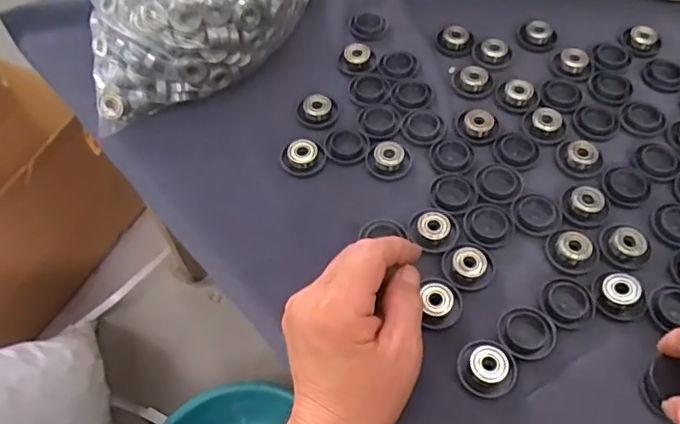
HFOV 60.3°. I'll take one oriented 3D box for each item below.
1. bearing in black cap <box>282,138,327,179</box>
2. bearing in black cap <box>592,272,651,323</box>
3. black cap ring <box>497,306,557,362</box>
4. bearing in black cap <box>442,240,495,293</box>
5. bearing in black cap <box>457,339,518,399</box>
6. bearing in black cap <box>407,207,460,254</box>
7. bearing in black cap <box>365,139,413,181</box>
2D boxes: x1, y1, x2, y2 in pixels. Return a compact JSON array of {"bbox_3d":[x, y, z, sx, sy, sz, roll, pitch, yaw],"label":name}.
[{"bbox_3d":[-0.027,-0.041,0.432,0.030,0.008,0.030,25,63,18],"label":"bearing in black cap"},{"bbox_3d":[0.175,0.052,0.364,0.033,0.010,0.028,29,64,19],"label":"bearing in black cap"},{"bbox_3d":[0.114,0.074,0.358,0.033,0.005,0.033,-2,58,2],"label":"black cap ring"},{"bbox_3d":[0.084,0.034,0.381,0.033,0.010,0.035,14,60,12],"label":"bearing in black cap"},{"bbox_3d":[0.087,0.091,0.344,0.033,0.013,0.033,-2,58,2],"label":"bearing in black cap"},{"bbox_3d":[0.063,0.010,0.395,0.033,0.009,0.032,-2,58,2],"label":"bearing in black cap"},{"bbox_3d":[0.035,-0.039,0.428,0.032,0.009,0.029,12,60,10],"label":"bearing in black cap"}]

